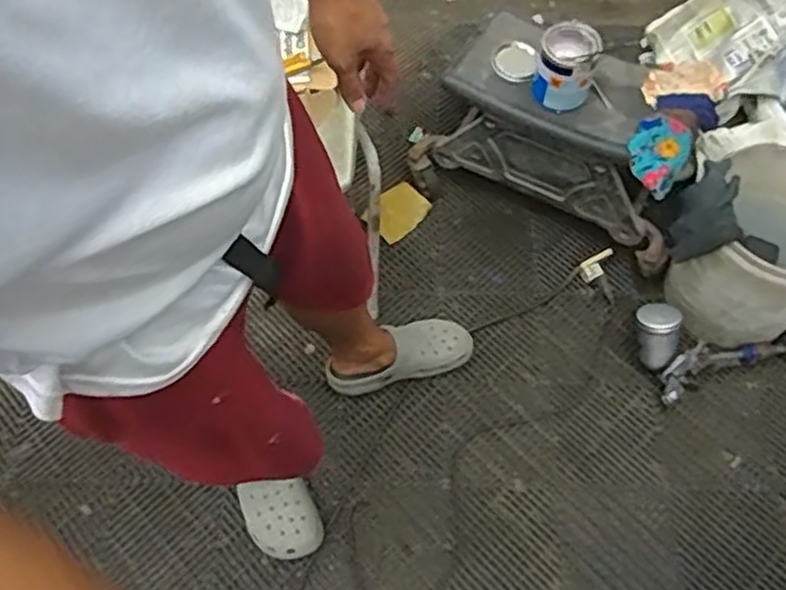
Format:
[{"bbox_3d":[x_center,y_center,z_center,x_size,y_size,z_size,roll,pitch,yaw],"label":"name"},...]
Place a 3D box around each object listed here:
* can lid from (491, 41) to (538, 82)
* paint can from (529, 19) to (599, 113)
[{"bbox_3d":[0.235,-0.453,1.403,0.085,0.012,0.084,0,78,2],"label":"can lid"},{"bbox_3d":[0.315,-0.415,1.328,0.106,0.114,0.116,14,63,7],"label":"paint can"}]

